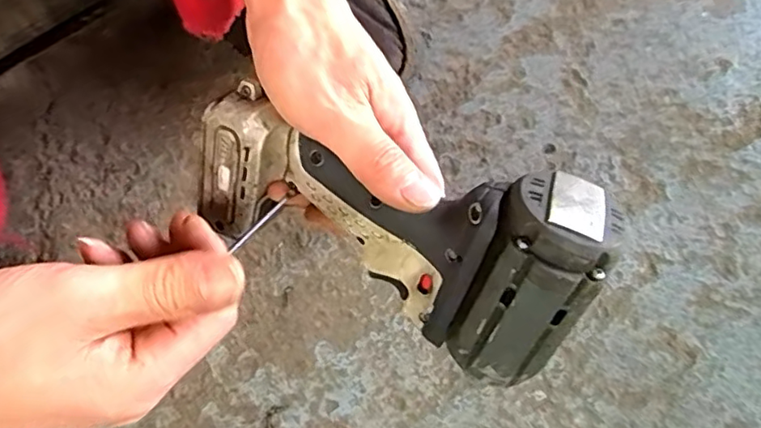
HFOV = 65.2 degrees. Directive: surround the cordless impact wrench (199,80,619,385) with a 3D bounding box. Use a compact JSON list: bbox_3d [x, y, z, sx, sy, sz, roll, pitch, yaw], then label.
[{"bbox_3d":[0.003,0.006,0.310,0.201,0.117,0.075,20,32,2],"label":"cordless impact wrench"}]

